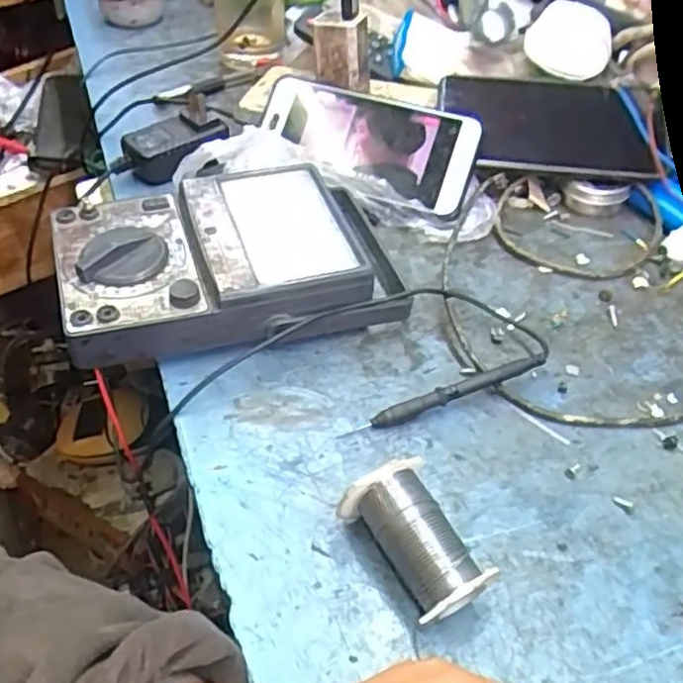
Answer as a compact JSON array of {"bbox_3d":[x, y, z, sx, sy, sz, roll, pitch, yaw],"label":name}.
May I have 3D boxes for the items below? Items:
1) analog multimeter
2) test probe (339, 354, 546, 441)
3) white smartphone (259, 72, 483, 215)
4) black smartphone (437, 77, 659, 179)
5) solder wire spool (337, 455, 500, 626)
[{"bbox_3d":[-0.063,-0.048,0.427,0.194,0.047,0.122,-11,47,-14],"label":"analog multimeter"},{"bbox_3d":[0.055,0.028,0.383,0.116,0.018,0.008,-16,48,-18],"label":"test probe"},{"bbox_3d":[0.017,-0.139,0.502,0.150,0.009,0.070,19,80,11],"label":"white smartphone"},{"bbox_3d":[0.142,-0.154,0.511,0.141,0.013,0.079,5,66,1],"label":"black smartphone"},{"bbox_3d":[0.032,0.085,0.309,0.037,0.039,0.061,-22,50,-24],"label":"solder wire spool"}]

